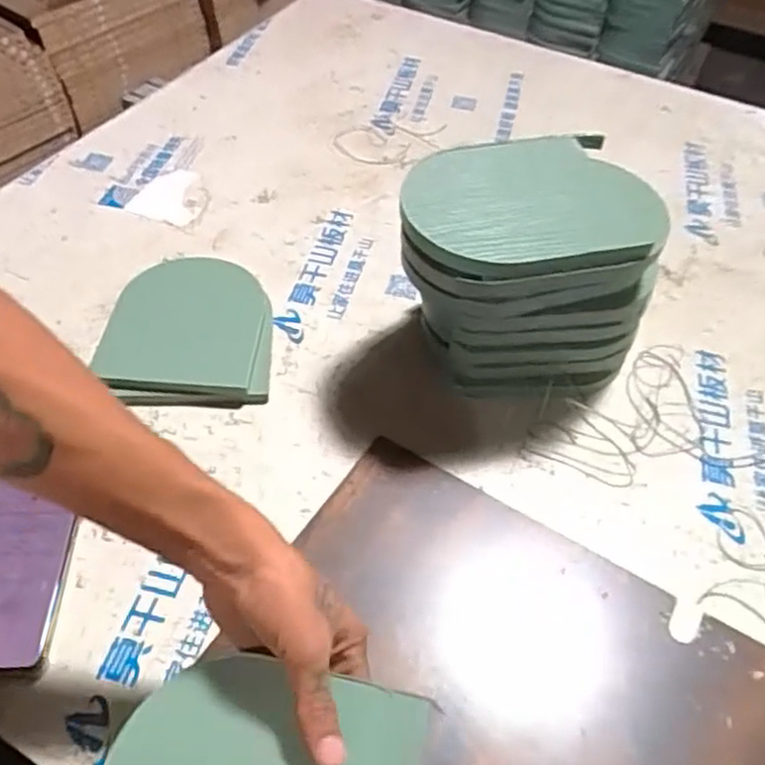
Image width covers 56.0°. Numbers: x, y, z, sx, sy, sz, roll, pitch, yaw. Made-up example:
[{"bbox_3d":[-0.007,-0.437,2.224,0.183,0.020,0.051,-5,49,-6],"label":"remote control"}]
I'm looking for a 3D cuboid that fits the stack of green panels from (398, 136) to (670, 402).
[{"bbox_3d":[0.114,-0.082,0.638,0.204,0.195,0.158,-10,50,-8],"label":"stack of green panels"}]

